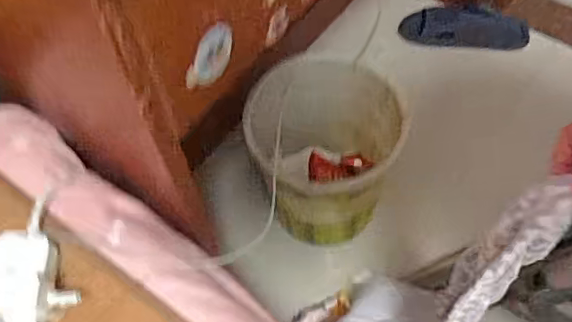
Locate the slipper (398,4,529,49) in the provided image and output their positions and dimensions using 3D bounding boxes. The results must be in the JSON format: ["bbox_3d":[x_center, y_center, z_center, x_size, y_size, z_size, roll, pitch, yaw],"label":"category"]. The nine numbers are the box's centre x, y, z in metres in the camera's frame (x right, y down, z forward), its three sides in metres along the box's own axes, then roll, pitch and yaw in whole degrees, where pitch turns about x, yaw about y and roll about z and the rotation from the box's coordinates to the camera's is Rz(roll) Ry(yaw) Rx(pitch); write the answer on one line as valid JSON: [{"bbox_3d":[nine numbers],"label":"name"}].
[{"bbox_3d":[0.407,-0.307,1.280,0.285,0.042,0.105,1,91,0],"label":"slipper"}]

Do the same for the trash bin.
[{"bbox_3d":[0.066,-0.015,0.947,0.254,0.220,0.256,2,61,4],"label":"trash bin"}]

